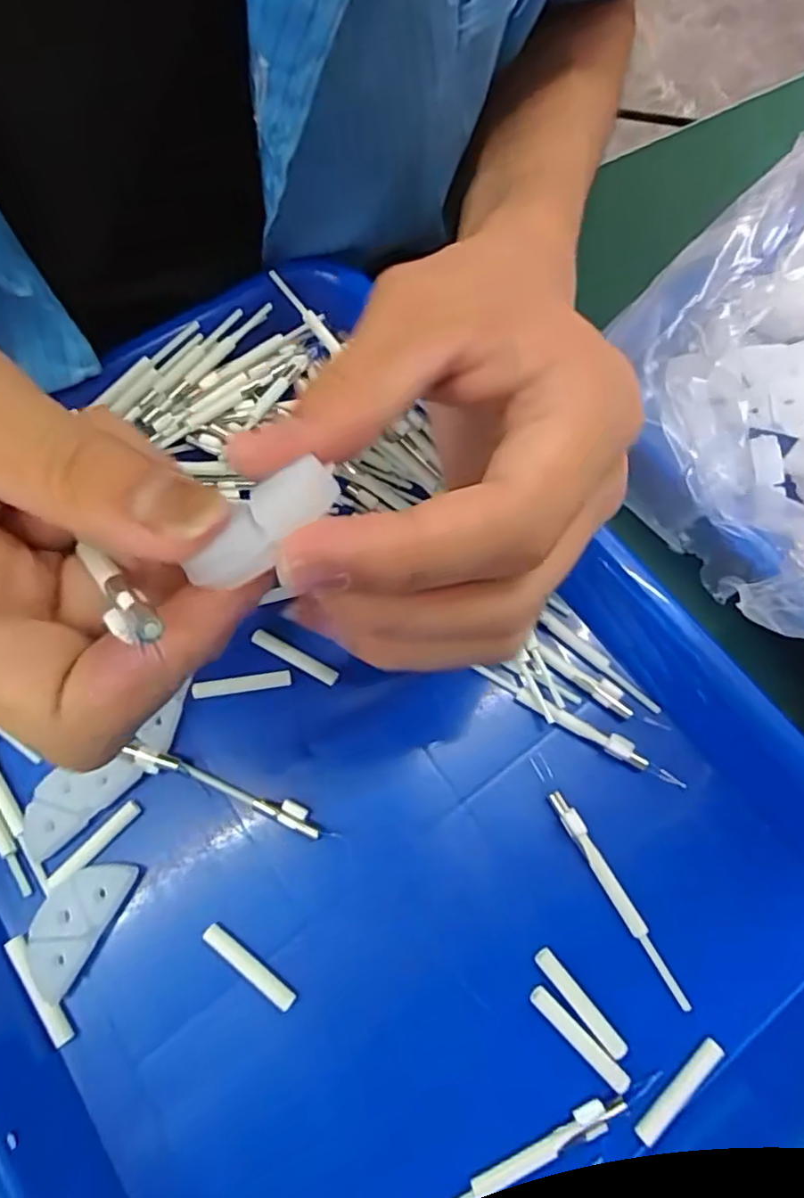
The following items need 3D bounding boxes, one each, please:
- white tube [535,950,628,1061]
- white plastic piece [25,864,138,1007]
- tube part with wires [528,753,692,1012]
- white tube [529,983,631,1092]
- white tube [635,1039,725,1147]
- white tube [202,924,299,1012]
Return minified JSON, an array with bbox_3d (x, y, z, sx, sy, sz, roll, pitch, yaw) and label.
[{"bbox_3d":[0.053,0.119,0.185,0.005,0.004,0.034,-38,75,-13],"label":"white tube"},{"bbox_3d":[-0.100,0.098,0.192,0.021,0.005,0.039,25,72,8],"label":"white plastic piece"},{"bbox_3d":[0.064,0.087,0.197,0.005,0.006,0.082,-27,73,-10],"label":"tube part with wires"},{"bbox_3d":[0.052,0.128,0.182,0.034,0.004,0.005,43,75,13],"label":"white tube"},{"bbox_3d":[0.079,0.140,0.178,0.033,0.004,0.006,-39,75,-14],"label":"white tube"},{"bbox_3d":[-0.046,0.111,0.189,0.033,0.004,0.006,36,73,11],"label":"white tube"}]

